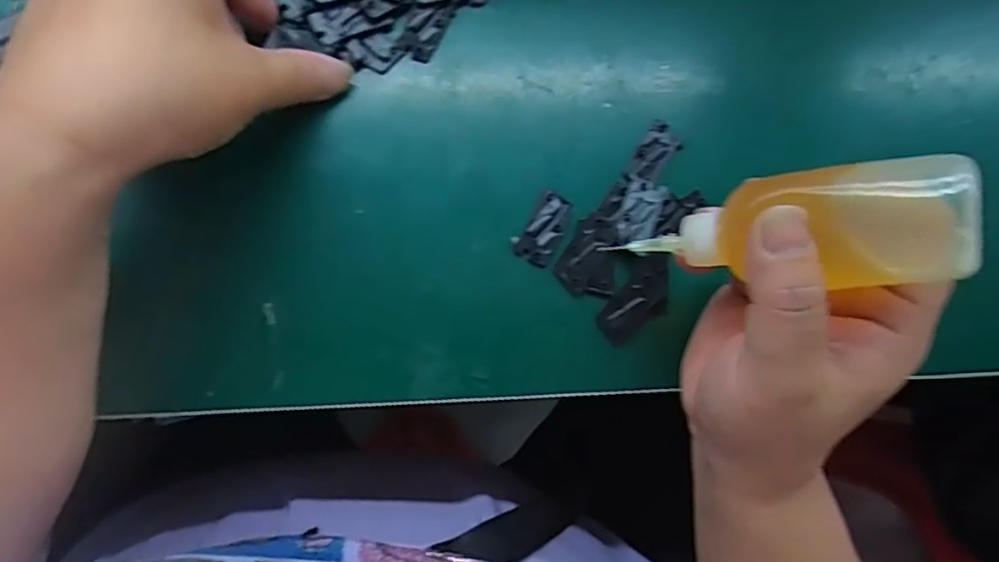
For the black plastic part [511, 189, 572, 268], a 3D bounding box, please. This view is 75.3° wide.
[{"bbox_3d":[0.020,-0.025,0.297,0.018,0.004,0.034,25,80,-2],"label":"black plastic part"}]

